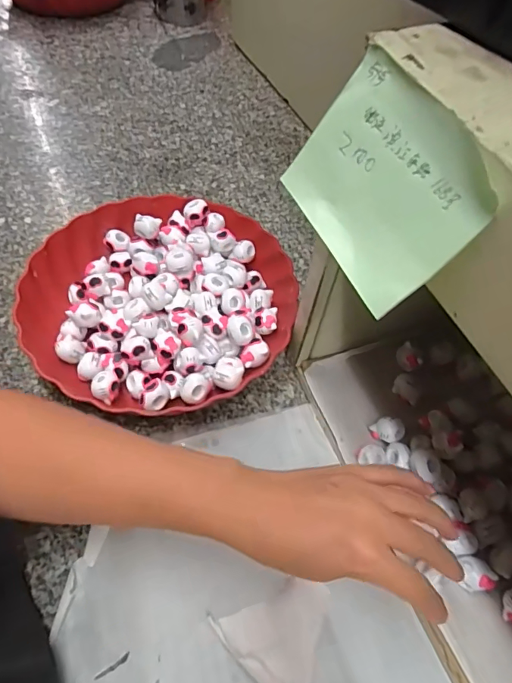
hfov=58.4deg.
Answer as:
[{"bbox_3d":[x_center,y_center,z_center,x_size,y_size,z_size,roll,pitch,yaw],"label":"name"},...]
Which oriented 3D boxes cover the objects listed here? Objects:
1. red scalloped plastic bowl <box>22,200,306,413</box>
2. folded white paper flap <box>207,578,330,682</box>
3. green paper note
[{"bbox_3d":[-0.086,-0.039,0.427,0.235,0.045,0.232,22,59,12],"label":"red scalloped plastic bowl"},{"bbox_3d":[0.017,0.188,0.306,0.068,0.010,0.067,37,63,19],"label":"folded white paper flap"},{"bbox_3d":[0.052,-0.067,0.198,0.006,0.070,0.093,-3,53,-43],"label":"green paper note"}]

